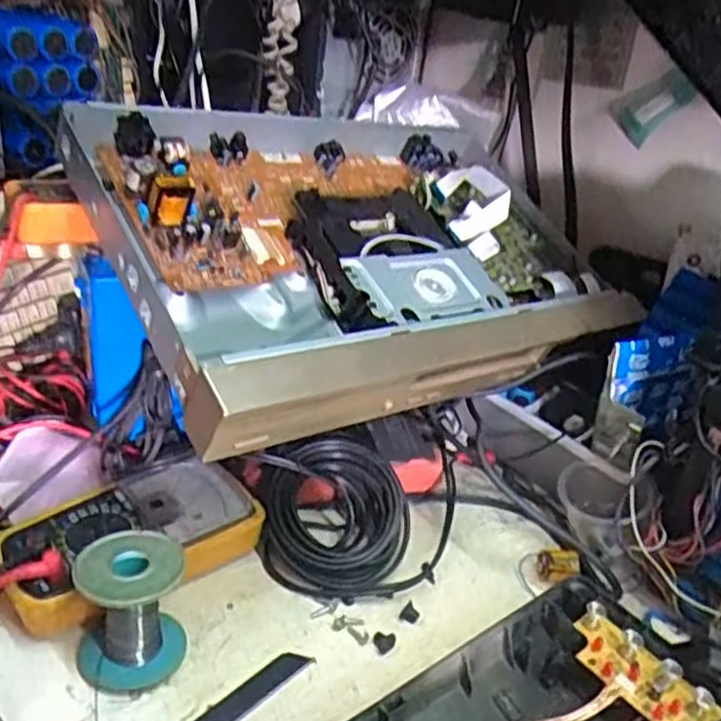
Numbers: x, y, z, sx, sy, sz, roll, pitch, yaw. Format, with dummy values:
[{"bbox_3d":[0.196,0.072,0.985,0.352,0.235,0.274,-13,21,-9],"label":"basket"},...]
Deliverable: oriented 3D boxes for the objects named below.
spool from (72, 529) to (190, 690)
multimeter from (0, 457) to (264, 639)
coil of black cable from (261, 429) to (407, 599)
[{"bbox_3d":[-0.136,0.148,0.436,0.059,0.071,0.058,-2,30,-17],"label":"spool"},{"bbox_3d":[-0.156,0.122,0.495,0.162,0.053,0.087,-17,37,-38],"label":"multimeter"},{"bbox_3d":[-0.019,0.113,0.541,0.103,0.034,0.121,3,67,-1],"label":"coil of black cable"}]

